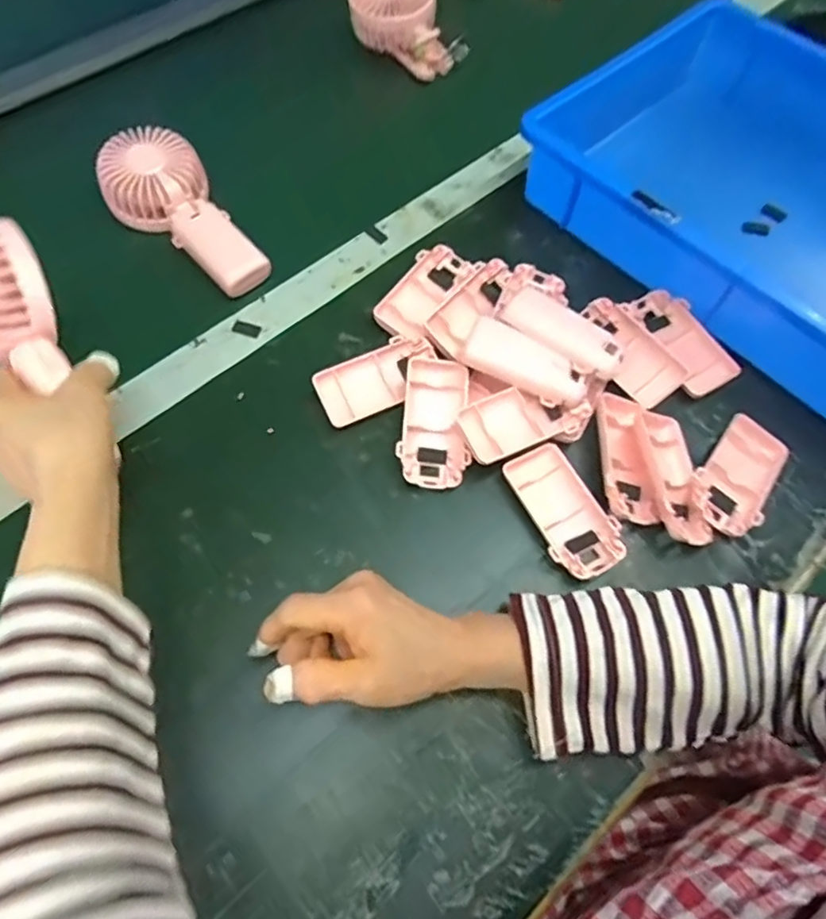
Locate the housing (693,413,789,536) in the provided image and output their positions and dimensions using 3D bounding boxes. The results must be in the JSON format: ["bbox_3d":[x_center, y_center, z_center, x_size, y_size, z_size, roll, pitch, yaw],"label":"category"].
[{"bbox_3d":[0.236,0.011,0.430,0.050,0.013,0.095,34,68,12],"label":"housing"}]

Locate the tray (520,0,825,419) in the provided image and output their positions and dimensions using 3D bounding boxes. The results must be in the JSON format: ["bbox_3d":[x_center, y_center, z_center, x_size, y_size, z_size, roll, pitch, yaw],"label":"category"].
[{"bbox_3d":[0.348,-0.214,0.520,0.318,0.085,0.457,-39,73,-19],"label":"tray"}]

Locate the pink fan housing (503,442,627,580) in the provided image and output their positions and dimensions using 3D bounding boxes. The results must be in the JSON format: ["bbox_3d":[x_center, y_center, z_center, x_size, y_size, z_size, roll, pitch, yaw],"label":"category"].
[{"bbox_3d":[0.103,0.036,0.421,0.049,0.020,0.099,-27,70,-15],"label":"pink fan housing"}]

